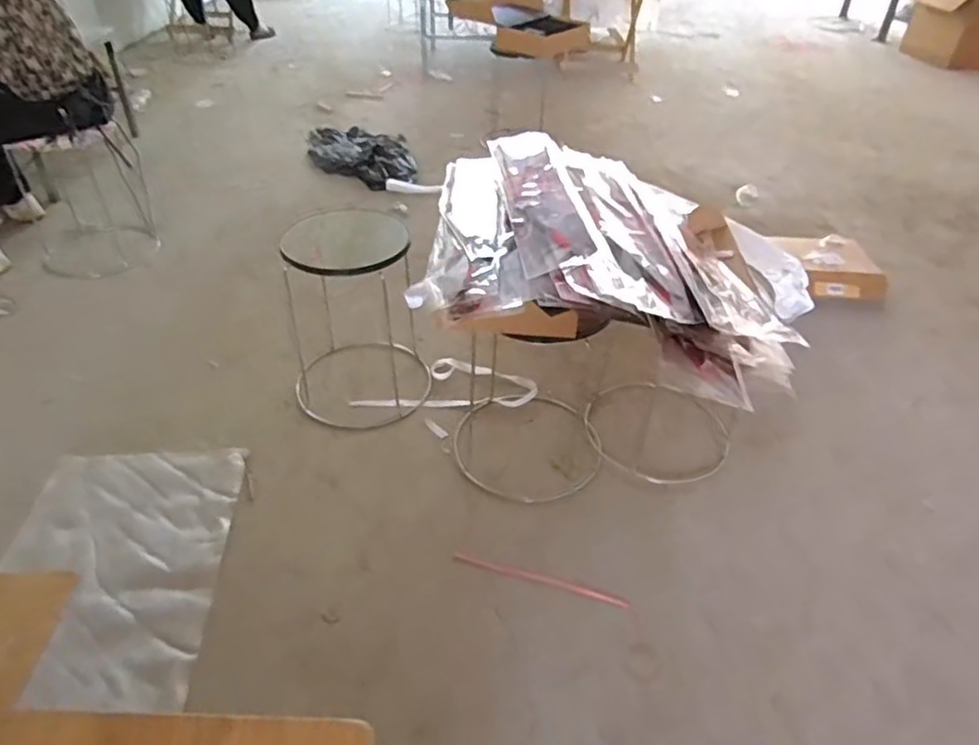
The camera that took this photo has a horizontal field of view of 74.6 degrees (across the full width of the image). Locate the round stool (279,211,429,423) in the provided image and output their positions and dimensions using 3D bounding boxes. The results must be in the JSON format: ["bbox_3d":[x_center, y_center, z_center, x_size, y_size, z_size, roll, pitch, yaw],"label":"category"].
[{"bbox_3d":[-0.313,-0.133,1.527,0.282,0.421,0.282,-2,40,-6],"label":"round stool"}]

